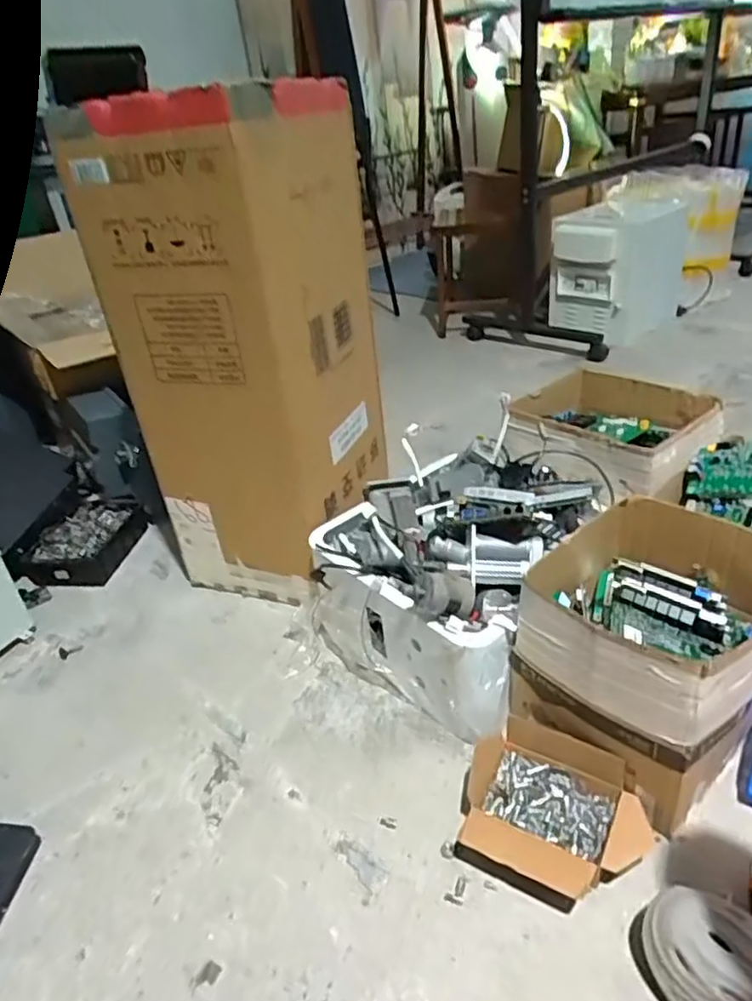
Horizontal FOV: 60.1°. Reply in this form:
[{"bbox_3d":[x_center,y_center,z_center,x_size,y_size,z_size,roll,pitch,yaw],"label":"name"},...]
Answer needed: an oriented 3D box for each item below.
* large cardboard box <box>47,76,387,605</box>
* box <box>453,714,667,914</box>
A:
[{"bbox_3d":[-0.212,-0.263,1.196,0.320,0.809,0.372,7,34,22],"label":"large cardboard box"},{"bbox_3d":[0.216,0.395,0.819,0.234,0.091,0.178,12,36,29],"label":"box"}]

